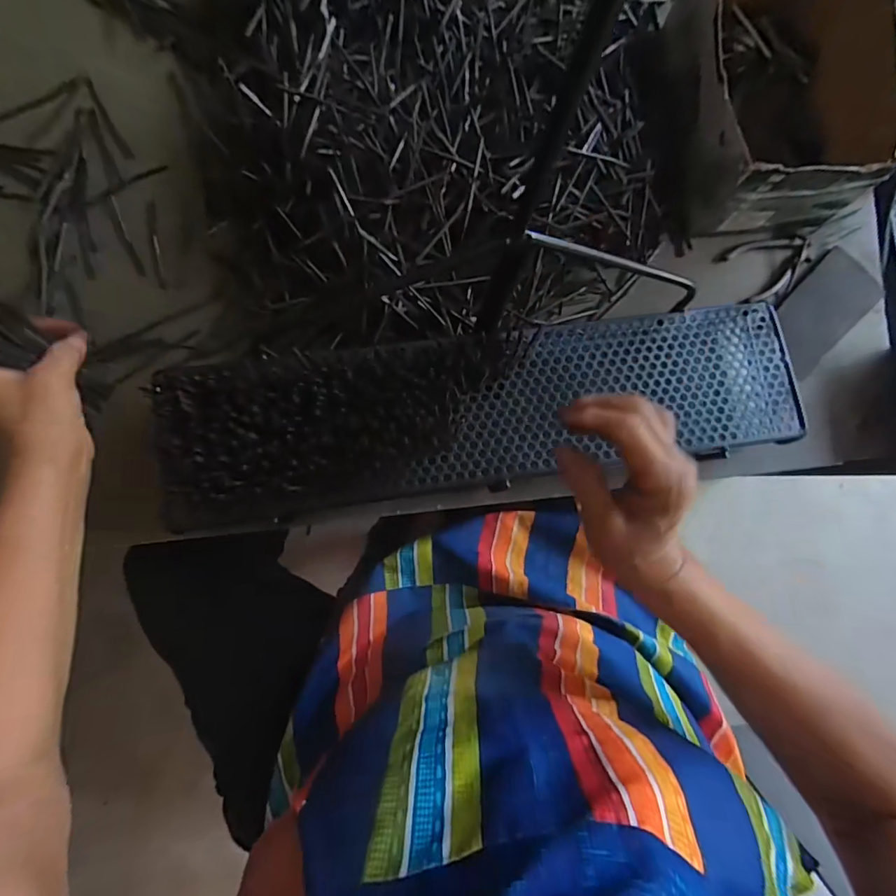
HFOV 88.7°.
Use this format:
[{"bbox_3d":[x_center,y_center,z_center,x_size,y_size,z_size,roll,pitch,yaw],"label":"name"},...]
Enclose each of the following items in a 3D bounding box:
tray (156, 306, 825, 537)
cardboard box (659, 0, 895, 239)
[{"bbox_3d":[0.053,-0.039,0.434,0.594,0.066,0.138,-9,86,-7],"label":"tray"},{"bbox_3d":[0.350,-0.404,0.507,0.188,0.114,0.296,-5,86,-7],"label":"cardboard box"}]

